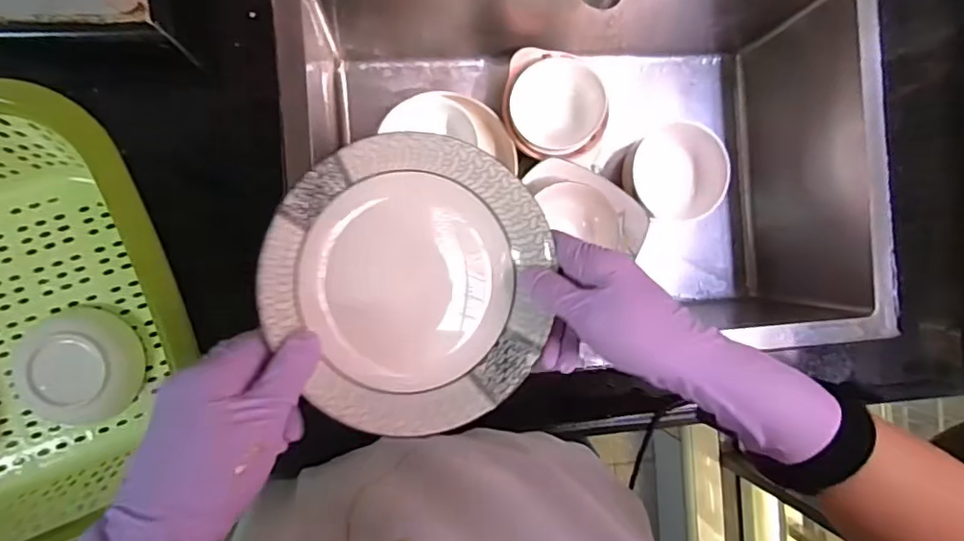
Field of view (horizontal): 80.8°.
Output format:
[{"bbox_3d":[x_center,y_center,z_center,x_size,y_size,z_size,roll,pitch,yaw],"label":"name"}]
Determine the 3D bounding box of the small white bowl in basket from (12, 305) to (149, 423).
[{"bbox_3d":[-0.330,0.077,0.457,0.097,0.038,0.088,-5,91,-9],"label":"small white bowl in basket"}]

